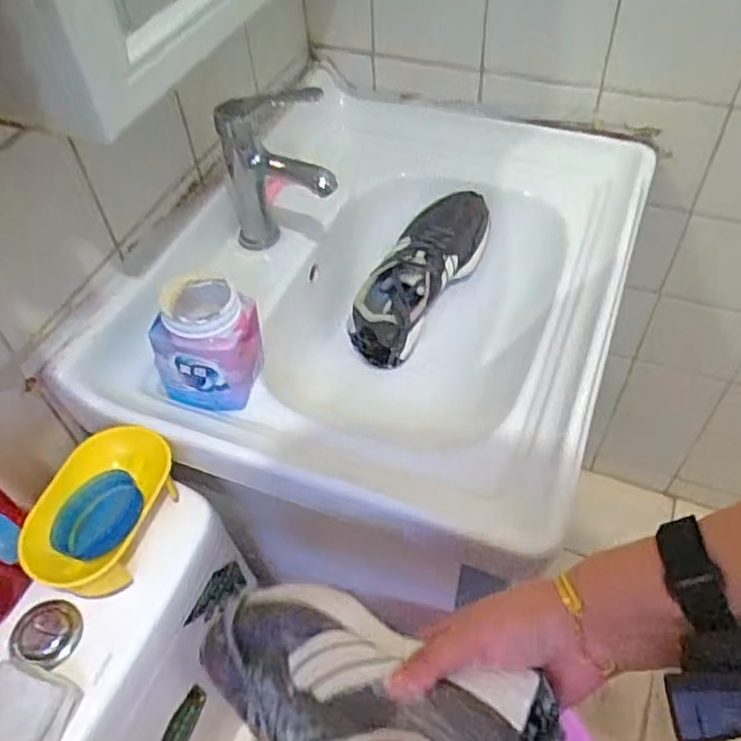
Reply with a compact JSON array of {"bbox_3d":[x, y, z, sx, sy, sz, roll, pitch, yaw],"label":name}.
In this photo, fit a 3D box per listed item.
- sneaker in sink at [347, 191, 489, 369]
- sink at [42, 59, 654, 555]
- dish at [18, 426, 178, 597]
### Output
[{"bbox_3d":[0.073,-0.129,0.877,0.099,0.102,0.259,26,68,25],"label":"sneaker in sink"},{"bbox_3d":[0.036,-0.107,0.790,0.479,0.215,0.618,15,53,15],"label":"sink"},{"bbox_3d":[-0.230,0.121,0.586,0.085,0.059,0.150,12,52,14],"label":"dish"}]

